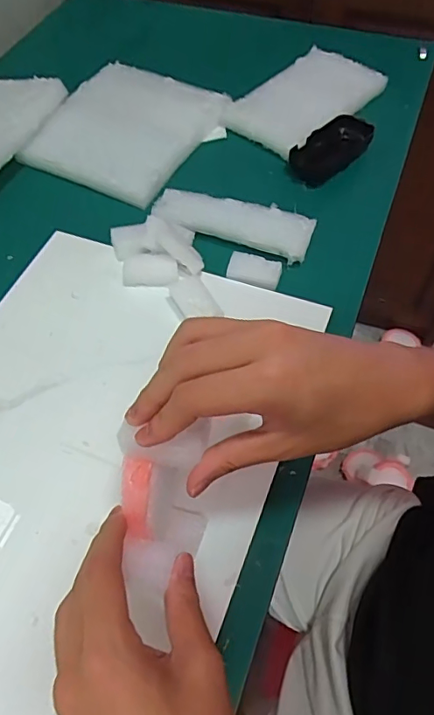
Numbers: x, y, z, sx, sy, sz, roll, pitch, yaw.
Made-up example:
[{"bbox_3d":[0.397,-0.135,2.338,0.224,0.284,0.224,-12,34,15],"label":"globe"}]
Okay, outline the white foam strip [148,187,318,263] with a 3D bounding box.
[{"bbox_3d":[0.014,-0.144,0.529,0.168,0.015,0.045,18,60,12],"label":"white foam strip"}]

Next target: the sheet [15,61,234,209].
[{"bbox_3d":[-0.109,-0.290,0.627,0.186,0.021,0.215,19,61,14],"label":"sheet"}]

